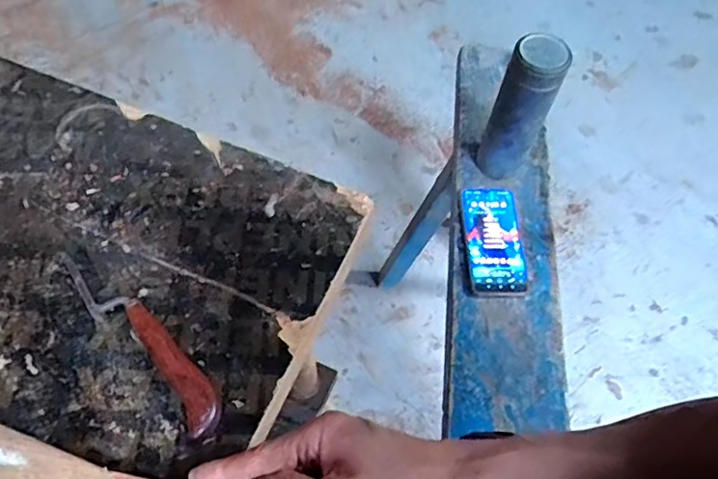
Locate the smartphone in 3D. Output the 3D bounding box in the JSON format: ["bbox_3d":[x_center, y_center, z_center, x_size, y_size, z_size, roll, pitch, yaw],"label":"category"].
[{"bbox_3d":[0.189,0.000,0.785,0.079,0.015,0.167,1,61,-2],"label":"smartphone"}]

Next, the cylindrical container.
[{"bbox_3d":[0.225,-0.175,0.778,0.078,0.220,0.070,17,61,7],"label":"cylindrical container"}]

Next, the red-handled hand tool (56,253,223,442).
[{"bbox_3d":[-0.176,0.073,0.441,0.033,0.019,0.200,-40,70,-22],"label":"red-handled hand tool"}]

